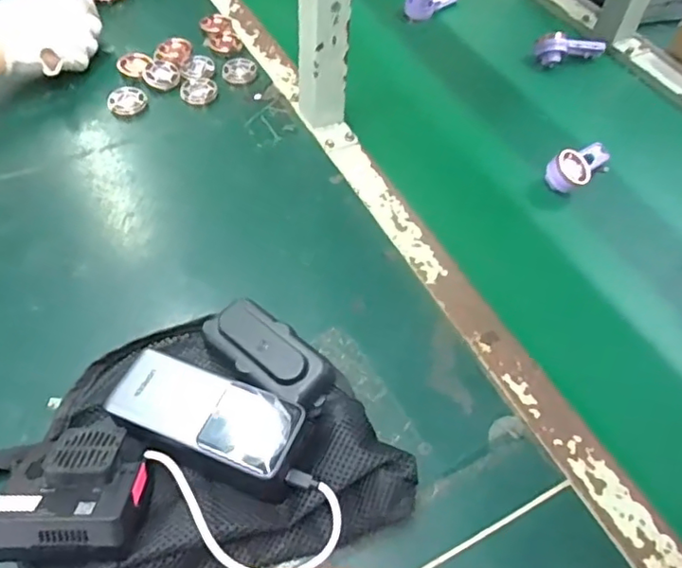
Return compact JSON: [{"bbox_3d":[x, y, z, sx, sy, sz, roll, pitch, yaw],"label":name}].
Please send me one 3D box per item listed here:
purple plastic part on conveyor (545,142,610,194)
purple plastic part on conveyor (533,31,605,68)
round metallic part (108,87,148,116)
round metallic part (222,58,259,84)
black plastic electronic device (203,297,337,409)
[{"bbox_3d":[0.254,-0.127,0.614,0.083,0.028,0.037,-29,61,-23],"label":"purple plastic part on conveyor"},{"bbox_3d":[0.292,-0.292,0.746,0.088,0.044,0.030,2,57,-2],"label":"purple plastic part on conveyor"},{"bbox_3d":[-0.234,-0.202,0.644,0.040,0.010,0.035,-11,55,-12],"label":"round metallic part"},{"bbox_3d":[-0.116,-0.249,0.683,0.037,0.008,0.039,2,53,-3],"label":"round metallic part"},{"bbox_3d":[-0.054,0.049,0.438,0.105,0.020,0.045,34,58,19],"label":"black plastic electronic device"}]

